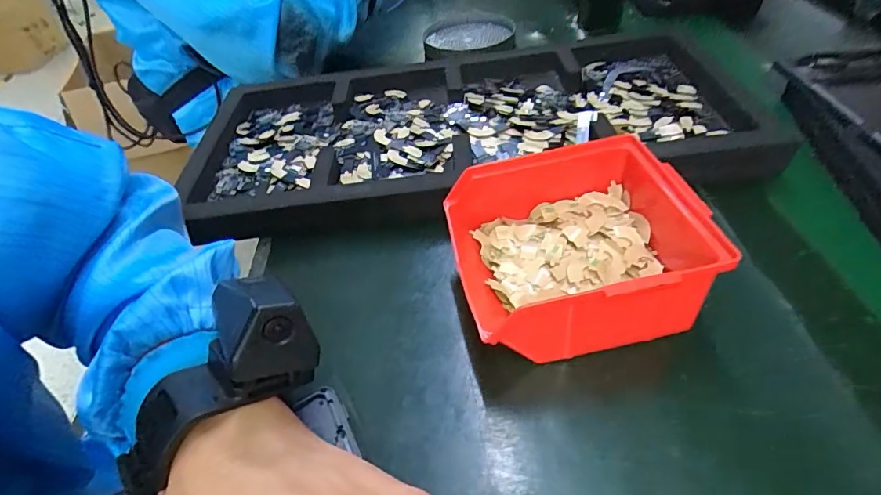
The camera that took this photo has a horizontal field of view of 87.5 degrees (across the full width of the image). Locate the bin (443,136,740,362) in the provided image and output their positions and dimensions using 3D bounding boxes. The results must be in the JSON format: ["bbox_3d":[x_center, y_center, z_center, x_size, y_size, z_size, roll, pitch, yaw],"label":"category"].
[{"bbox_3d":[0.084,-0.002,0.276,0.143,0.063,0.122,-9,46,-2],"label":"bin"}]

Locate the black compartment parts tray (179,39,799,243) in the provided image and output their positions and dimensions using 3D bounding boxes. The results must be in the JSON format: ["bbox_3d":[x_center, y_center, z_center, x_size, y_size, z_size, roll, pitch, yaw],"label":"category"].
[{"bbox_3d":[0.010,-0.118,0.426,0.480,0.039,0.233,-5,46,2],"label":"black compartment parts tray"}]

